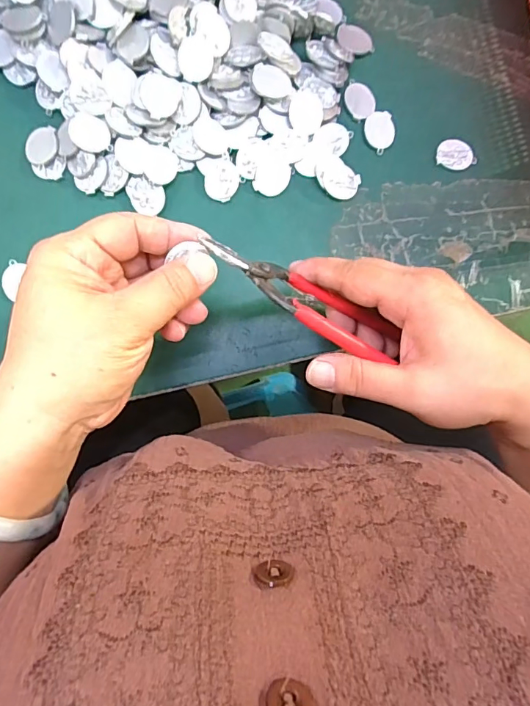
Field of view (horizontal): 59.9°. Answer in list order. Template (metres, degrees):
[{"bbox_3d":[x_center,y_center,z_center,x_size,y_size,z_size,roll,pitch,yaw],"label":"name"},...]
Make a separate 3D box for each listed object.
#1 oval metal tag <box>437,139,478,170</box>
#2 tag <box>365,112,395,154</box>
[{"bbox_3d":[0.132,-0.137,0.316,0.027,0.004,0.021,2,85,-7],"label":"oval metal tag"},{"bbox_3d":[0.078,-0.150,0.311,0.021,0.004,0.028,-2,85,-7],"label":"tag"}]

